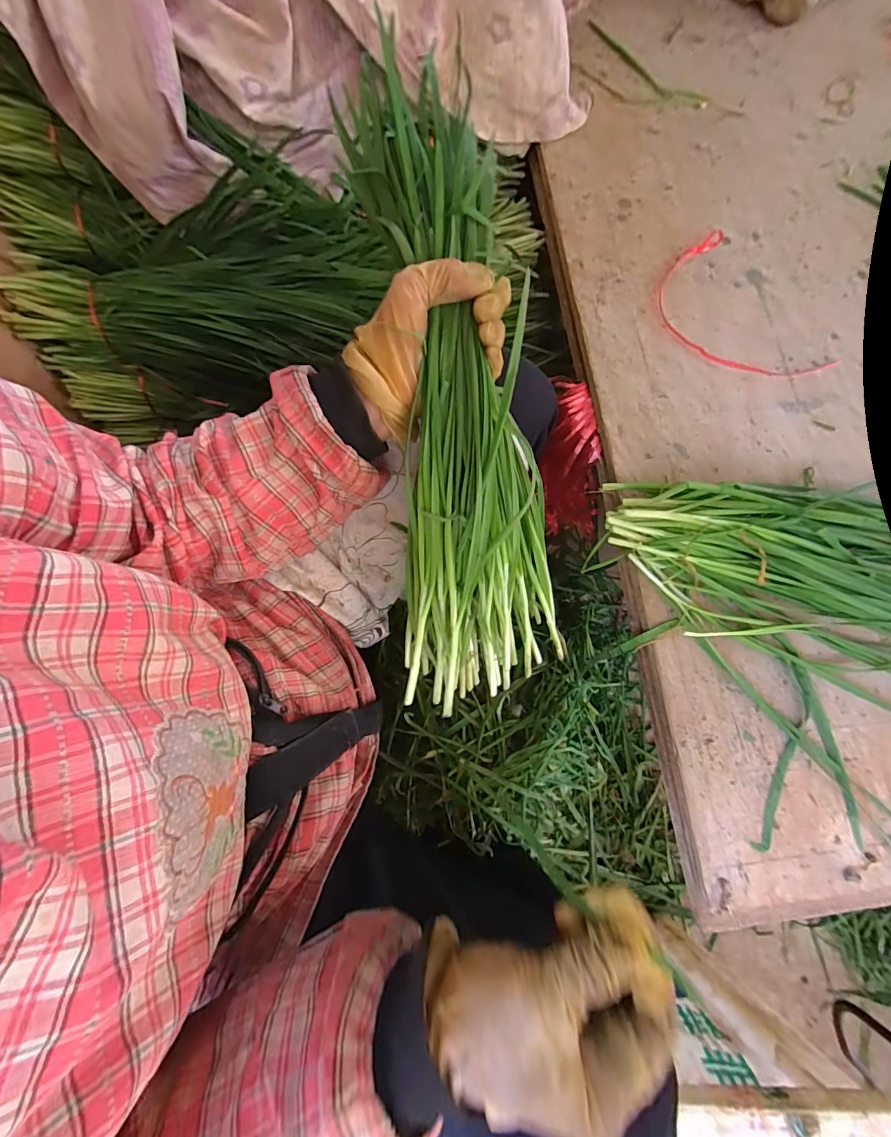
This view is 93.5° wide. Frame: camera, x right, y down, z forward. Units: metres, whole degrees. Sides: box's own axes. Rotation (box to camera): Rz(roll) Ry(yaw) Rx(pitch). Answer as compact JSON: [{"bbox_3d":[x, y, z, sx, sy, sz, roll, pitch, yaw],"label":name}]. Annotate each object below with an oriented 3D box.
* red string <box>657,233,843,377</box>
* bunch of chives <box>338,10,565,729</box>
[{"bbox_3d":[0.292,-0.257,0.431,0.125,0.005,0.188,-29,79,-8],"label":"red string"},{"bbox_3d":[0.011,-0.119,0.304,0.129,0.082,0.434,-8,98,-4],"label":"bunch of chives"}]

